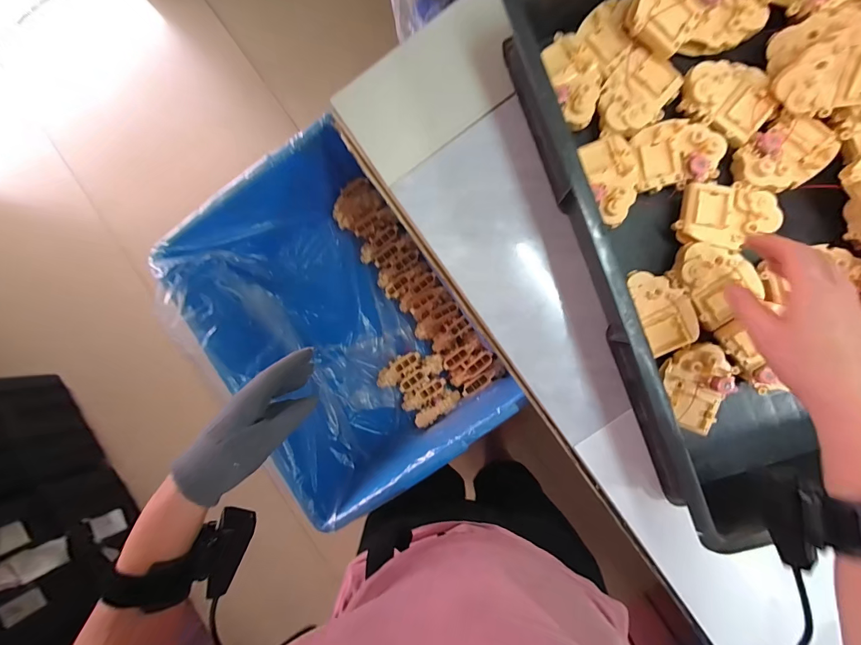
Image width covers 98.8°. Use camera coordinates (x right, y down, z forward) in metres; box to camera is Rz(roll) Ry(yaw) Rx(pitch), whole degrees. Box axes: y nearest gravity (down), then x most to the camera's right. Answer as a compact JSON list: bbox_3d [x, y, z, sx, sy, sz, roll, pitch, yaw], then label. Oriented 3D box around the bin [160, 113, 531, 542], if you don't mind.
[{"bbox_3d":[-0.147,0.004,0.667,0.368,0.243,0.529,-33,86,4],"label":"bin"}]

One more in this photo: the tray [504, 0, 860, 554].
[{"bbox_3d":[0.369,-0.138,0.393,0.414,0.102,0.654,-20,87,5],"label":"tray"}]

